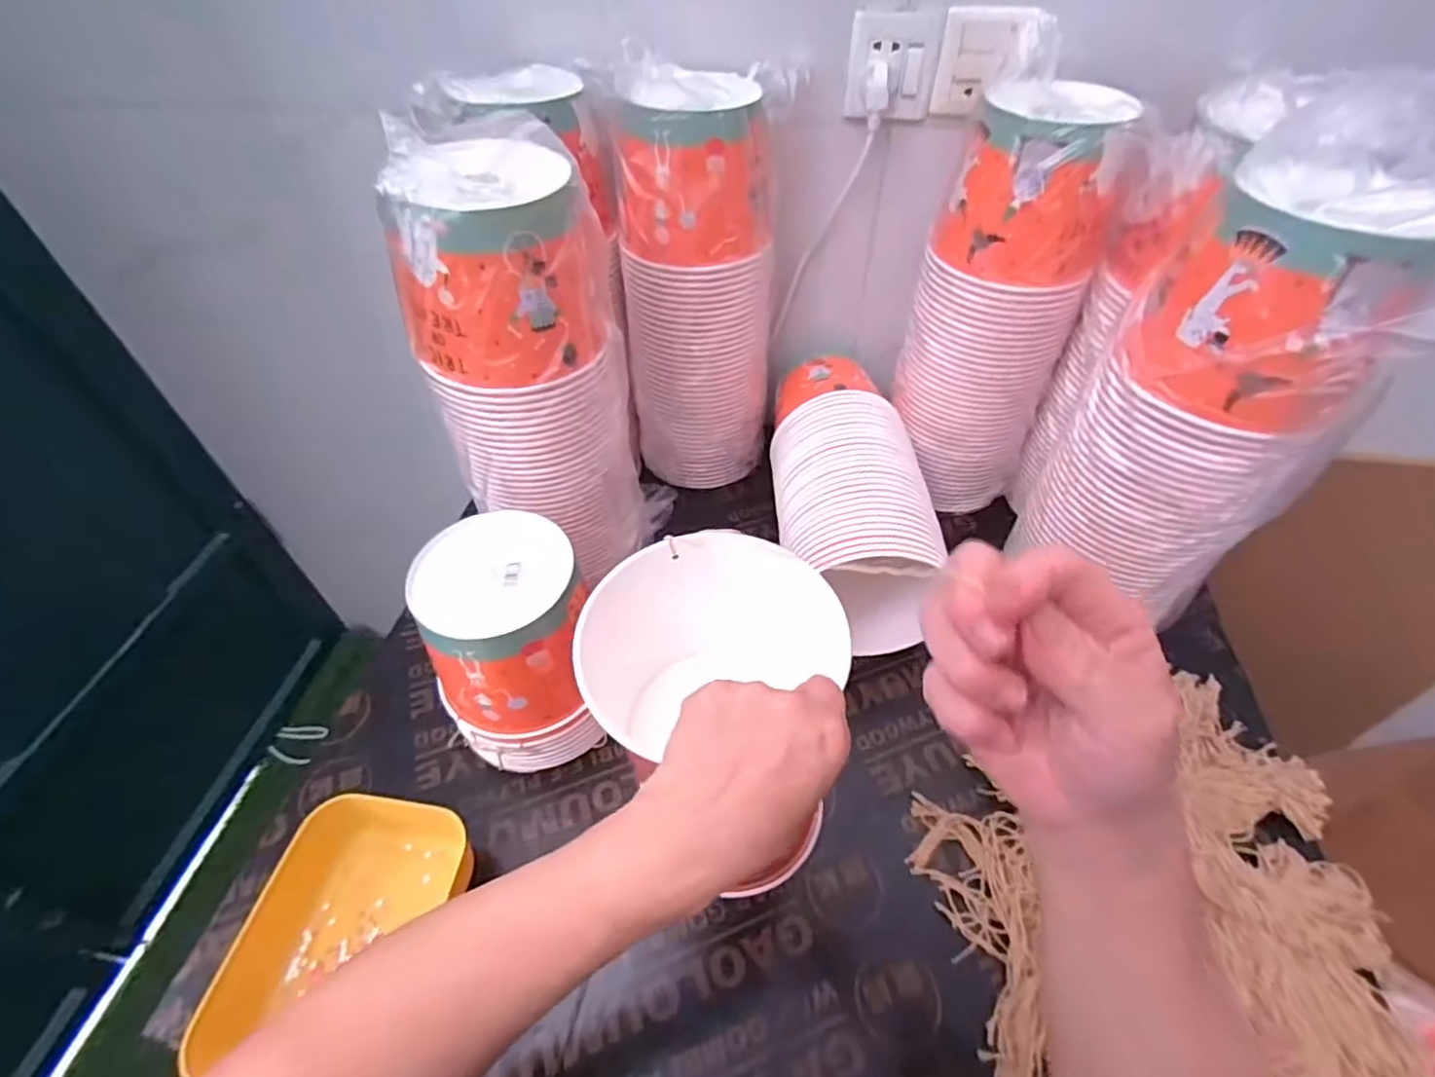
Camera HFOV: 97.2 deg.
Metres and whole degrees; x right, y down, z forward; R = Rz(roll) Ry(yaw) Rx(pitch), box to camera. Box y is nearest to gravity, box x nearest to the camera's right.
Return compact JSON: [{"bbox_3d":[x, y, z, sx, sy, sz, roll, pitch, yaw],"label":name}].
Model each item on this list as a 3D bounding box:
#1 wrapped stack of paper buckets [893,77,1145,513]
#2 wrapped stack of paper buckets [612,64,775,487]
[{"bbox_3d":[0.292,-0.229,0.683,0.158,0.399,0.127,19,51,18],"label":"wrapped stack of paper buckets"},{"bbox_3d":[-0.019,-0.254,0.705,0.165,0.421,0.125,0,48,1],"label":"wrapped stack of paper buckets"}]

